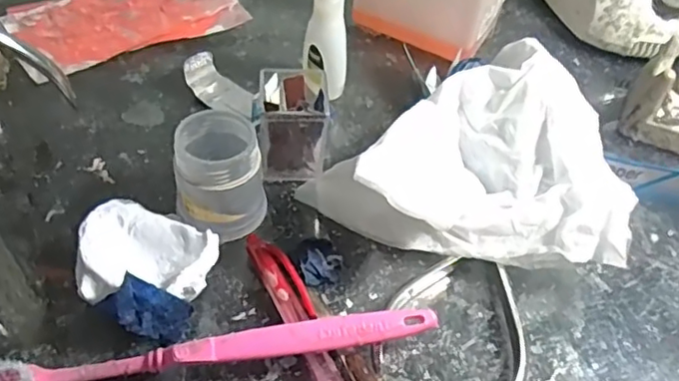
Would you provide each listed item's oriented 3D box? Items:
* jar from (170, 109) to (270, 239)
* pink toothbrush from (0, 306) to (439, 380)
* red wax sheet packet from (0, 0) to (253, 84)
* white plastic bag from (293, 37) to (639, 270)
[{"bbox_3d":[-0.056,-0.007,0.296,0.040,0.049,0.040,3,48,-3],"label":"jar"},{"bbox_3d":[-0.057,0.068,0.248,0.194,0.020,0.015,-6,50,-11],"label":"pink toothbrush"},{"bbox_3d":[-0.142,-0.118,0.415,0.146,0.008,0.082,-28,57,-27],"label":"red wax sheet packet"},{"bbox_3d":[0.063,-0.021,0.314,0.153,0.059,0.124,5,48,-1],"label":"white plastic bag"}]

